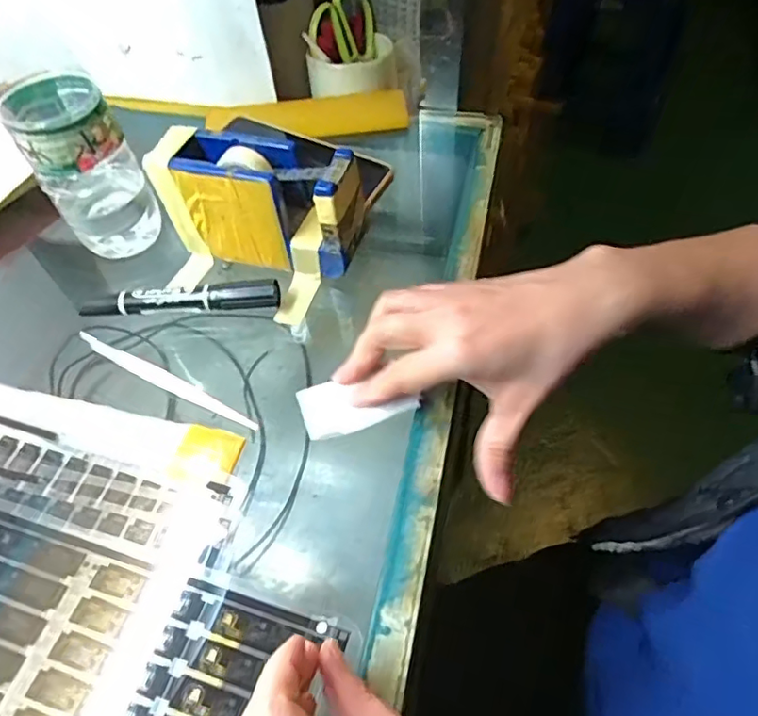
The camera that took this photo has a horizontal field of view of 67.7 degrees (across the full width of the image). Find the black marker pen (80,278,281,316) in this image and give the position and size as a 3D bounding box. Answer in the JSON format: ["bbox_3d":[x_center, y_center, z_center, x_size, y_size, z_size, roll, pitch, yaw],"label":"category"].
[{"bbox_3d":[-0.135,-0.040,0.392,0.132,0.017,0.017,-3,54,1],"label":"black marker pen"}]

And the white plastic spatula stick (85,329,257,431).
[{"bbox_3d":[-0.139,0.012,0.358,0.148,0.004,0.010,22,58,18],"label":"white plastic spatula stick"}]

